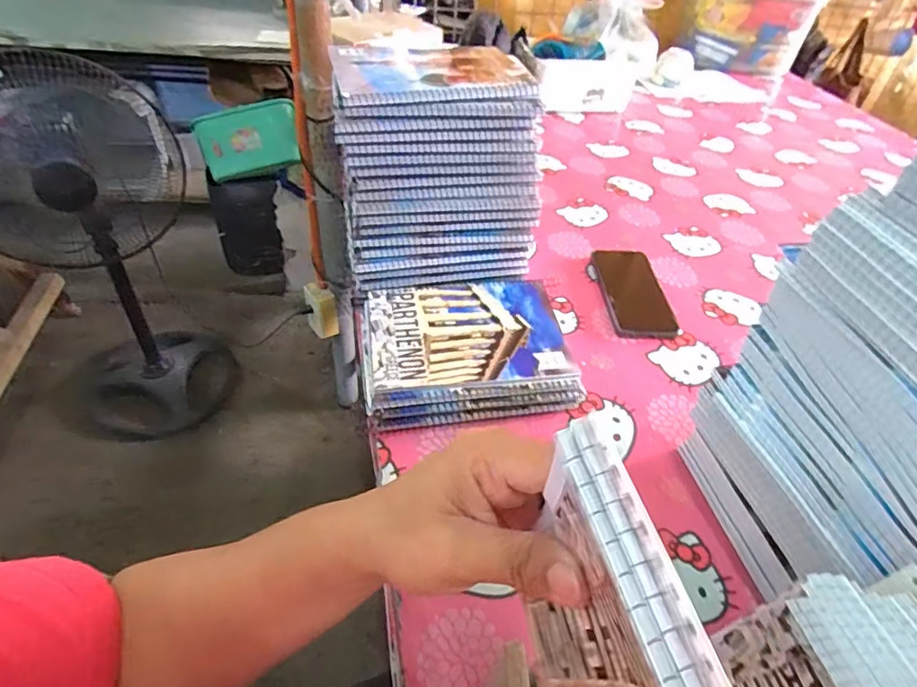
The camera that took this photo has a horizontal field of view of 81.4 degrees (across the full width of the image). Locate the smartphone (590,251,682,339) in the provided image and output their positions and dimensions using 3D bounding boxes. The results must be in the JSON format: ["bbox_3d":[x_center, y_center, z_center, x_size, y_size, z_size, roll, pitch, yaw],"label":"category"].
[{"bbox_3d":[0.221,-0.066,0.678,0.076,0.014,0.163,2,44,-4],"label":"smartphone"}]

